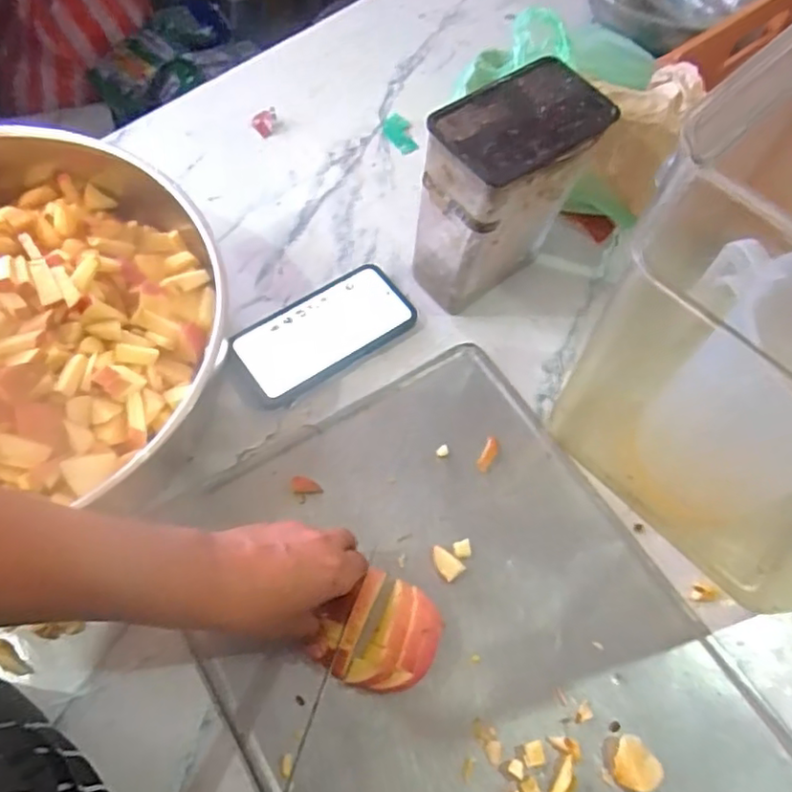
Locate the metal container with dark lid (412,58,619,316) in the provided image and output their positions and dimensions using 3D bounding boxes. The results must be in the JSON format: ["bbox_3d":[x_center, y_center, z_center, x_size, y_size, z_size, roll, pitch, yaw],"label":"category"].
[{"bbox_3d":[0.089,-0.168,0.547,0.131,0.179,0.080,-32,70,-20],"label":"metal container with dark lid"}]

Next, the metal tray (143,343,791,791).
[{"bbox_3d":[0.058,0.197,0.463,0.327,0.019,0.445,-29,67,-16],"label":"metal tray"}]

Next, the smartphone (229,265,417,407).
[{"bbox_3d":[-0.065,-0.059,0.576,0.163,0.016,0.083,-32,70,-20],"label":"smartphone"}]

